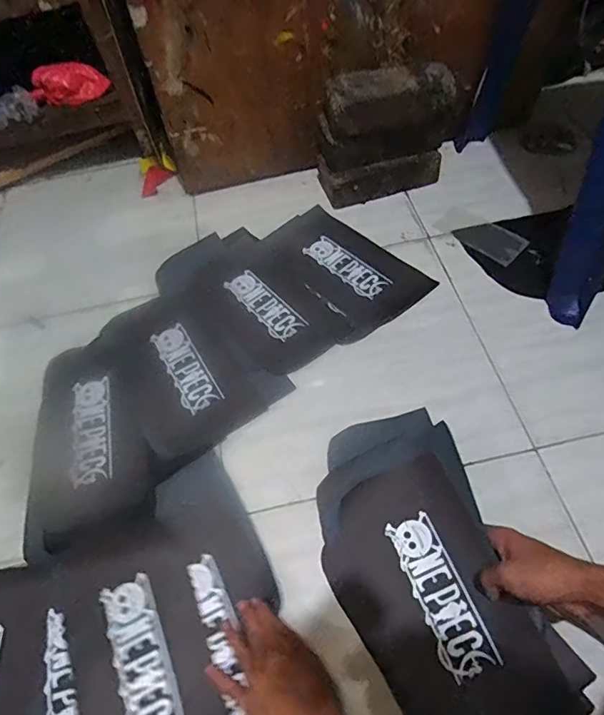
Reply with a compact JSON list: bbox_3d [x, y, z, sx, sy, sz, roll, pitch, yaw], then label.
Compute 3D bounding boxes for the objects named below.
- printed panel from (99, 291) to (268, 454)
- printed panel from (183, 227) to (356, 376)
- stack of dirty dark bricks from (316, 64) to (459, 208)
[{"bbox_3d":[-0.196,0.017,0.726,0.149,0.004,0.291,-34,61,-16],"label":"printed panel"},{"bbox_3d":[-0.071,-0.097,0.792,0.158,0.008,0.296,-35,61,-16],"label":"printed panel"},{"bbox_3d":[0.162,-0.399,0.850,0.253,0.190,0.101,-16,58,-6],"label":"stack of dirty dark bricks"}]

